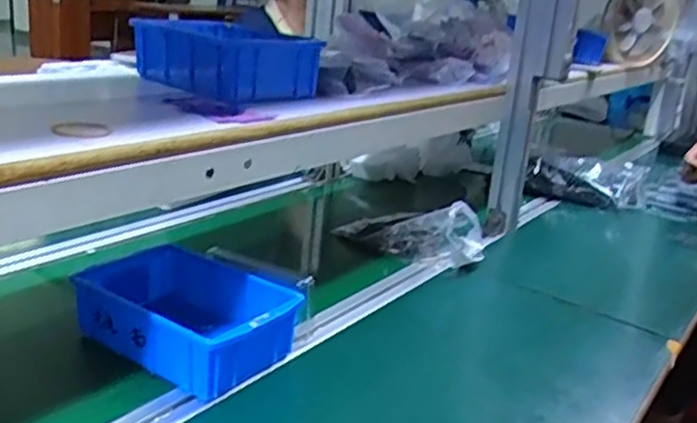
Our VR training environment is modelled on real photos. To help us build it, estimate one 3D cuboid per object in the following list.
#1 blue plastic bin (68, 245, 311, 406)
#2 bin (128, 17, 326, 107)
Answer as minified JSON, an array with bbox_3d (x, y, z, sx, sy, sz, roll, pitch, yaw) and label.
[{"bbox_3d":[-0.158,0.104,0.712,0.204,0.073,0.138,19,22,30],"label":"blue plastic bin"},{"bbox_3d":[-0.138,-0.172,0.801,0.182,0.063,0.119,20,23,37],"label":"bin"}]

